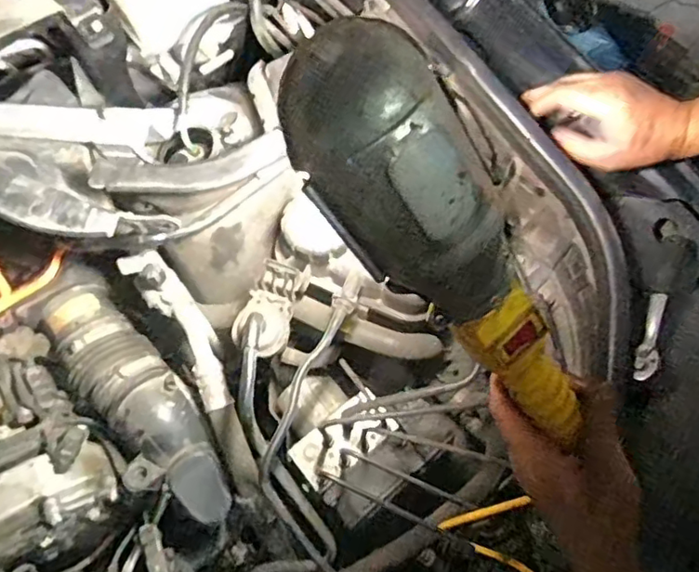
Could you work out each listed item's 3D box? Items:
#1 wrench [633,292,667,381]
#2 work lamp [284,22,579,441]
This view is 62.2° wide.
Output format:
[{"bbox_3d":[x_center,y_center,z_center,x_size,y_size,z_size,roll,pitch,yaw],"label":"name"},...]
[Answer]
[{"bbox_3d":[0.257,0.041,0.493,0.016,0.015,0.086,19,68,11],"label":"wrench"},{"bbox_3d":[0.063,-0.015,0.307,0.076,0.261,0.047,-49,29,-17],"label":"work lamp"}]

